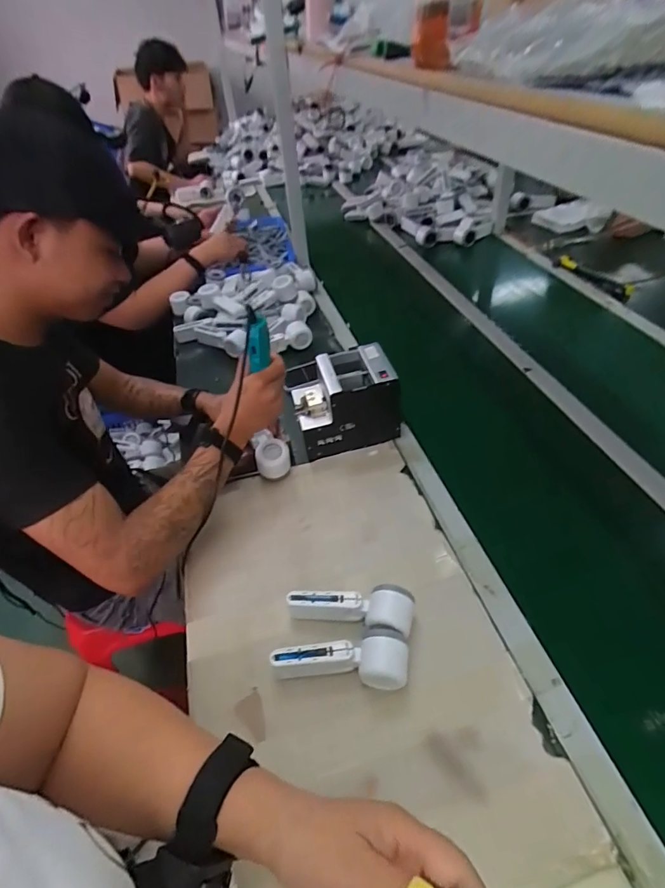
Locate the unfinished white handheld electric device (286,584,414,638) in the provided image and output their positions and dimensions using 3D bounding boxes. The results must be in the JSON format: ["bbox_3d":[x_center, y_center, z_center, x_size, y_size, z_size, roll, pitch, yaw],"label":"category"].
[{"bbox_3d":[0.026,0.218,0.621,0.166,0.055,0.055,8,45,14],"label":"unfinished white handheld electric device"}]

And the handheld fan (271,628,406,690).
[{"bbox_3d":[0.009,0.266,0.573,0.169,0.050,0.055,2,44,8],"label":"handheld fan"}]

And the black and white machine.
[{"bbox_3d":[0.023,-0.073,0.857,0.181,0.167,0.117,-11,44,-5],"label":"black and white machine"}]

